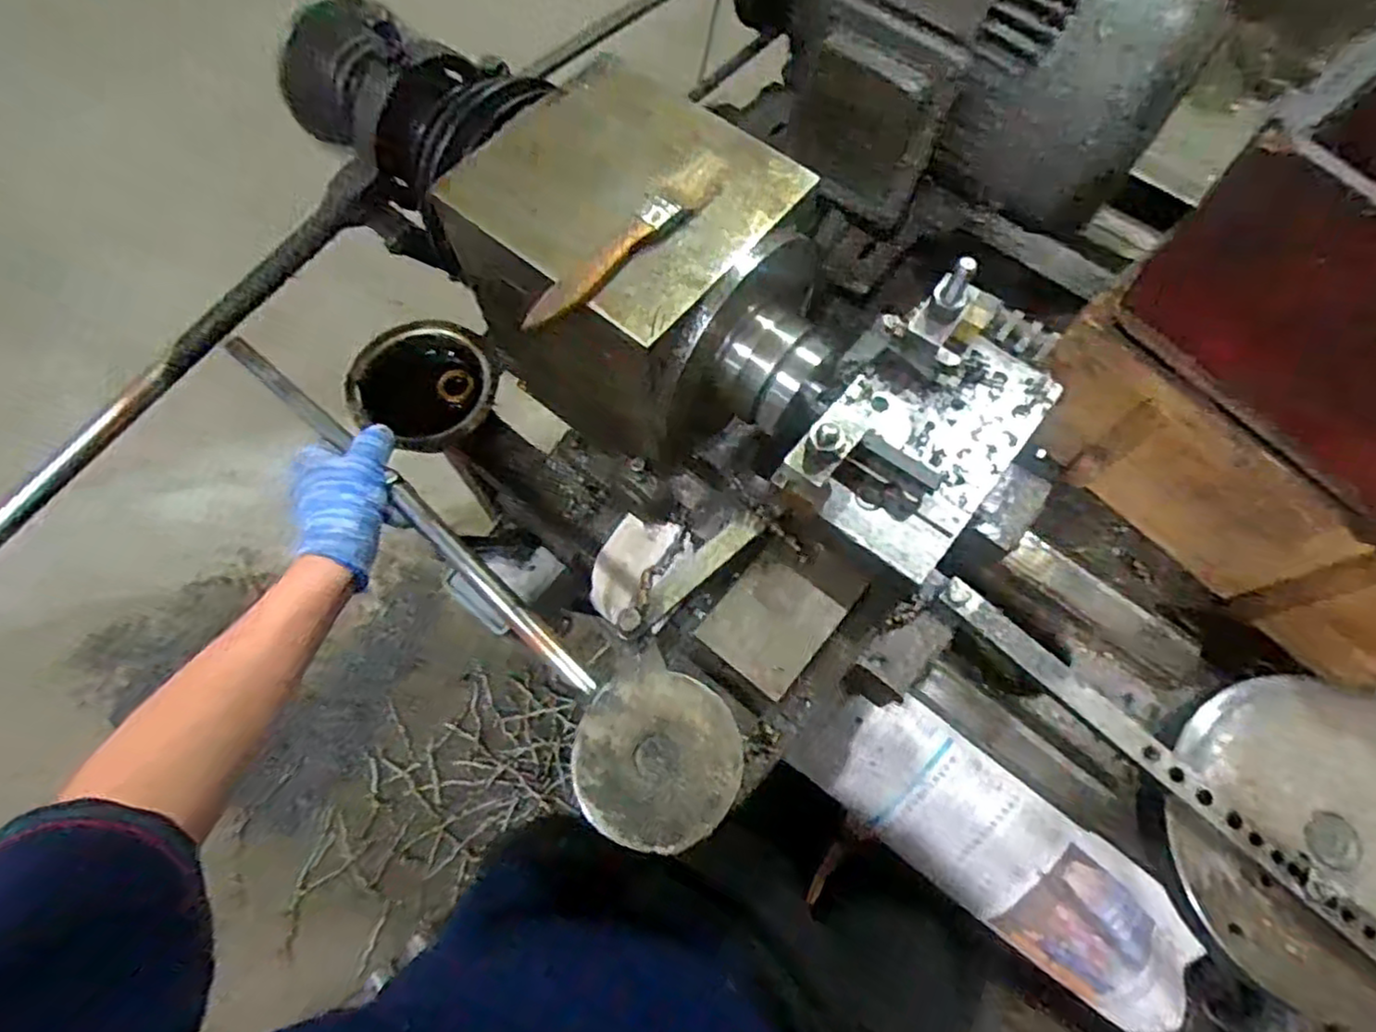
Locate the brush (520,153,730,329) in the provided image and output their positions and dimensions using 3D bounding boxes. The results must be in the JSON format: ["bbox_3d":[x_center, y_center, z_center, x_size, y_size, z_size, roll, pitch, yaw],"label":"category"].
[{"bbox_3d":[-0.030,-0.152,0.386,0.021,0.016,0.148,41,73,15],"label":"brush"}]

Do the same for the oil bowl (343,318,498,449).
[{"bbox_3d":[-0.240,-0.121,0.660,0.127,0.074,0.140,37,72,14],"label":"oil bowl"}]

